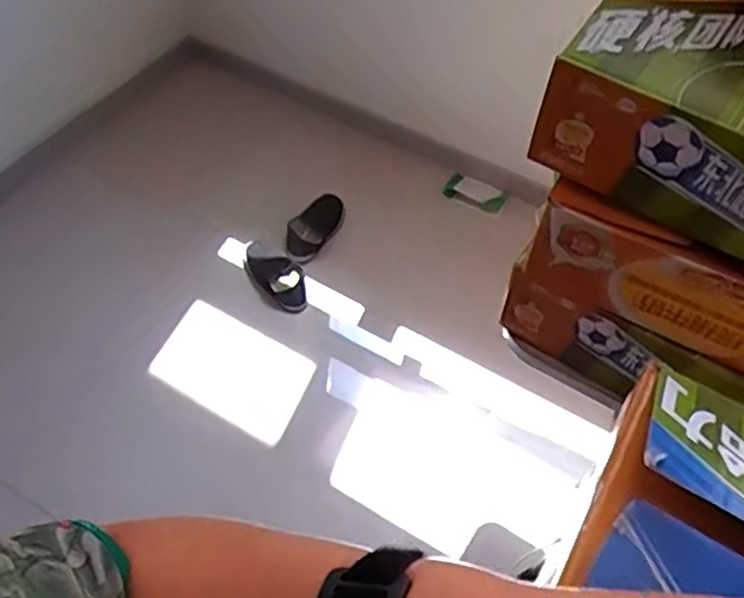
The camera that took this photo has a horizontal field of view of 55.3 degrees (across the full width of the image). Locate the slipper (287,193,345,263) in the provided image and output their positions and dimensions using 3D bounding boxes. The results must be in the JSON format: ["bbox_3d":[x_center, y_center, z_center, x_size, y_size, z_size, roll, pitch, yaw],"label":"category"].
[{"bbox_3d":[-0.148,-0.194,1.903,0.093,0.071,0.218,29,55,16],"label":"slipper"}]

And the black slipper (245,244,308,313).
[{"bbox_3d":[-0.243,-0.063,1.815,0.100,0.057,0.237,-36,63,-28],"label":"black slipper"}]

